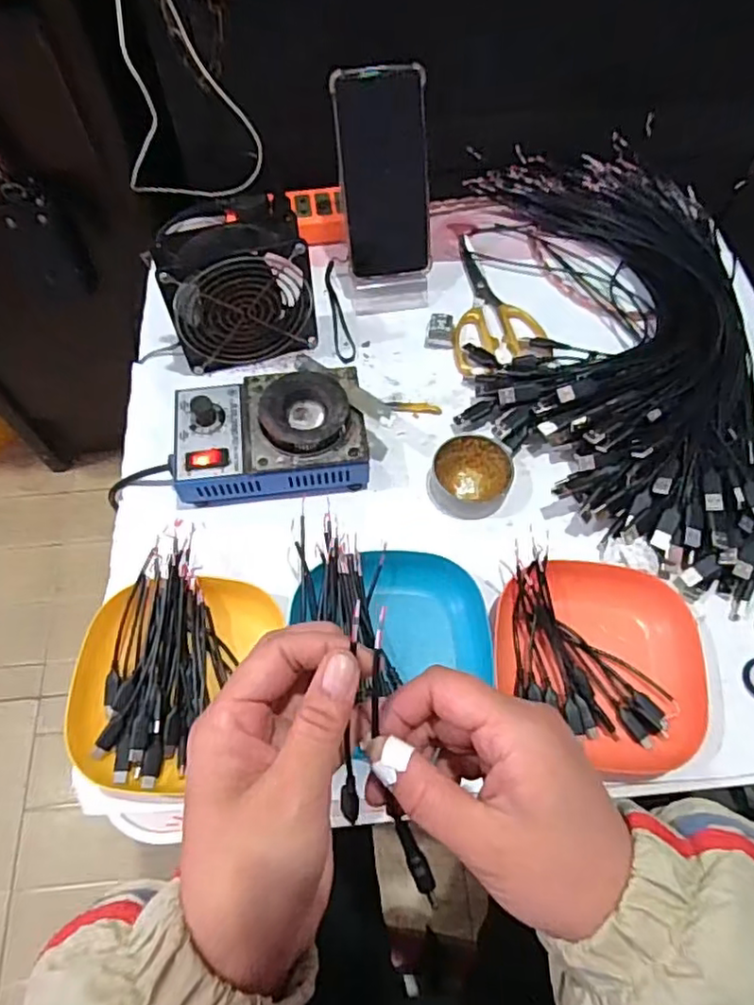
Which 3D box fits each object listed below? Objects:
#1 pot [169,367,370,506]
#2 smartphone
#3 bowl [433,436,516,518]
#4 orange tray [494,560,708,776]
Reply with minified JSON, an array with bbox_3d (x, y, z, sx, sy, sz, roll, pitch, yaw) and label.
[{"bbox_3d":[-0.085,-0.057,0.504,0.148,0.054,0.097,-6,64,-3],"label":"pot"},{"bbox_3d":[0.007,-0.290,0.567,0.077,0.165,0.005,-5,31,-1],"label":"smartphone"},{"bbox_3d":[0.077,-0.020,0.514,0.062,0.022,0.064,0,64,0],"label":"bowl"},{"bbox_3d":[0.151,0.107,0.440,0.136,0.026,0.140,7,64,3],"label":"orange tray"}]

